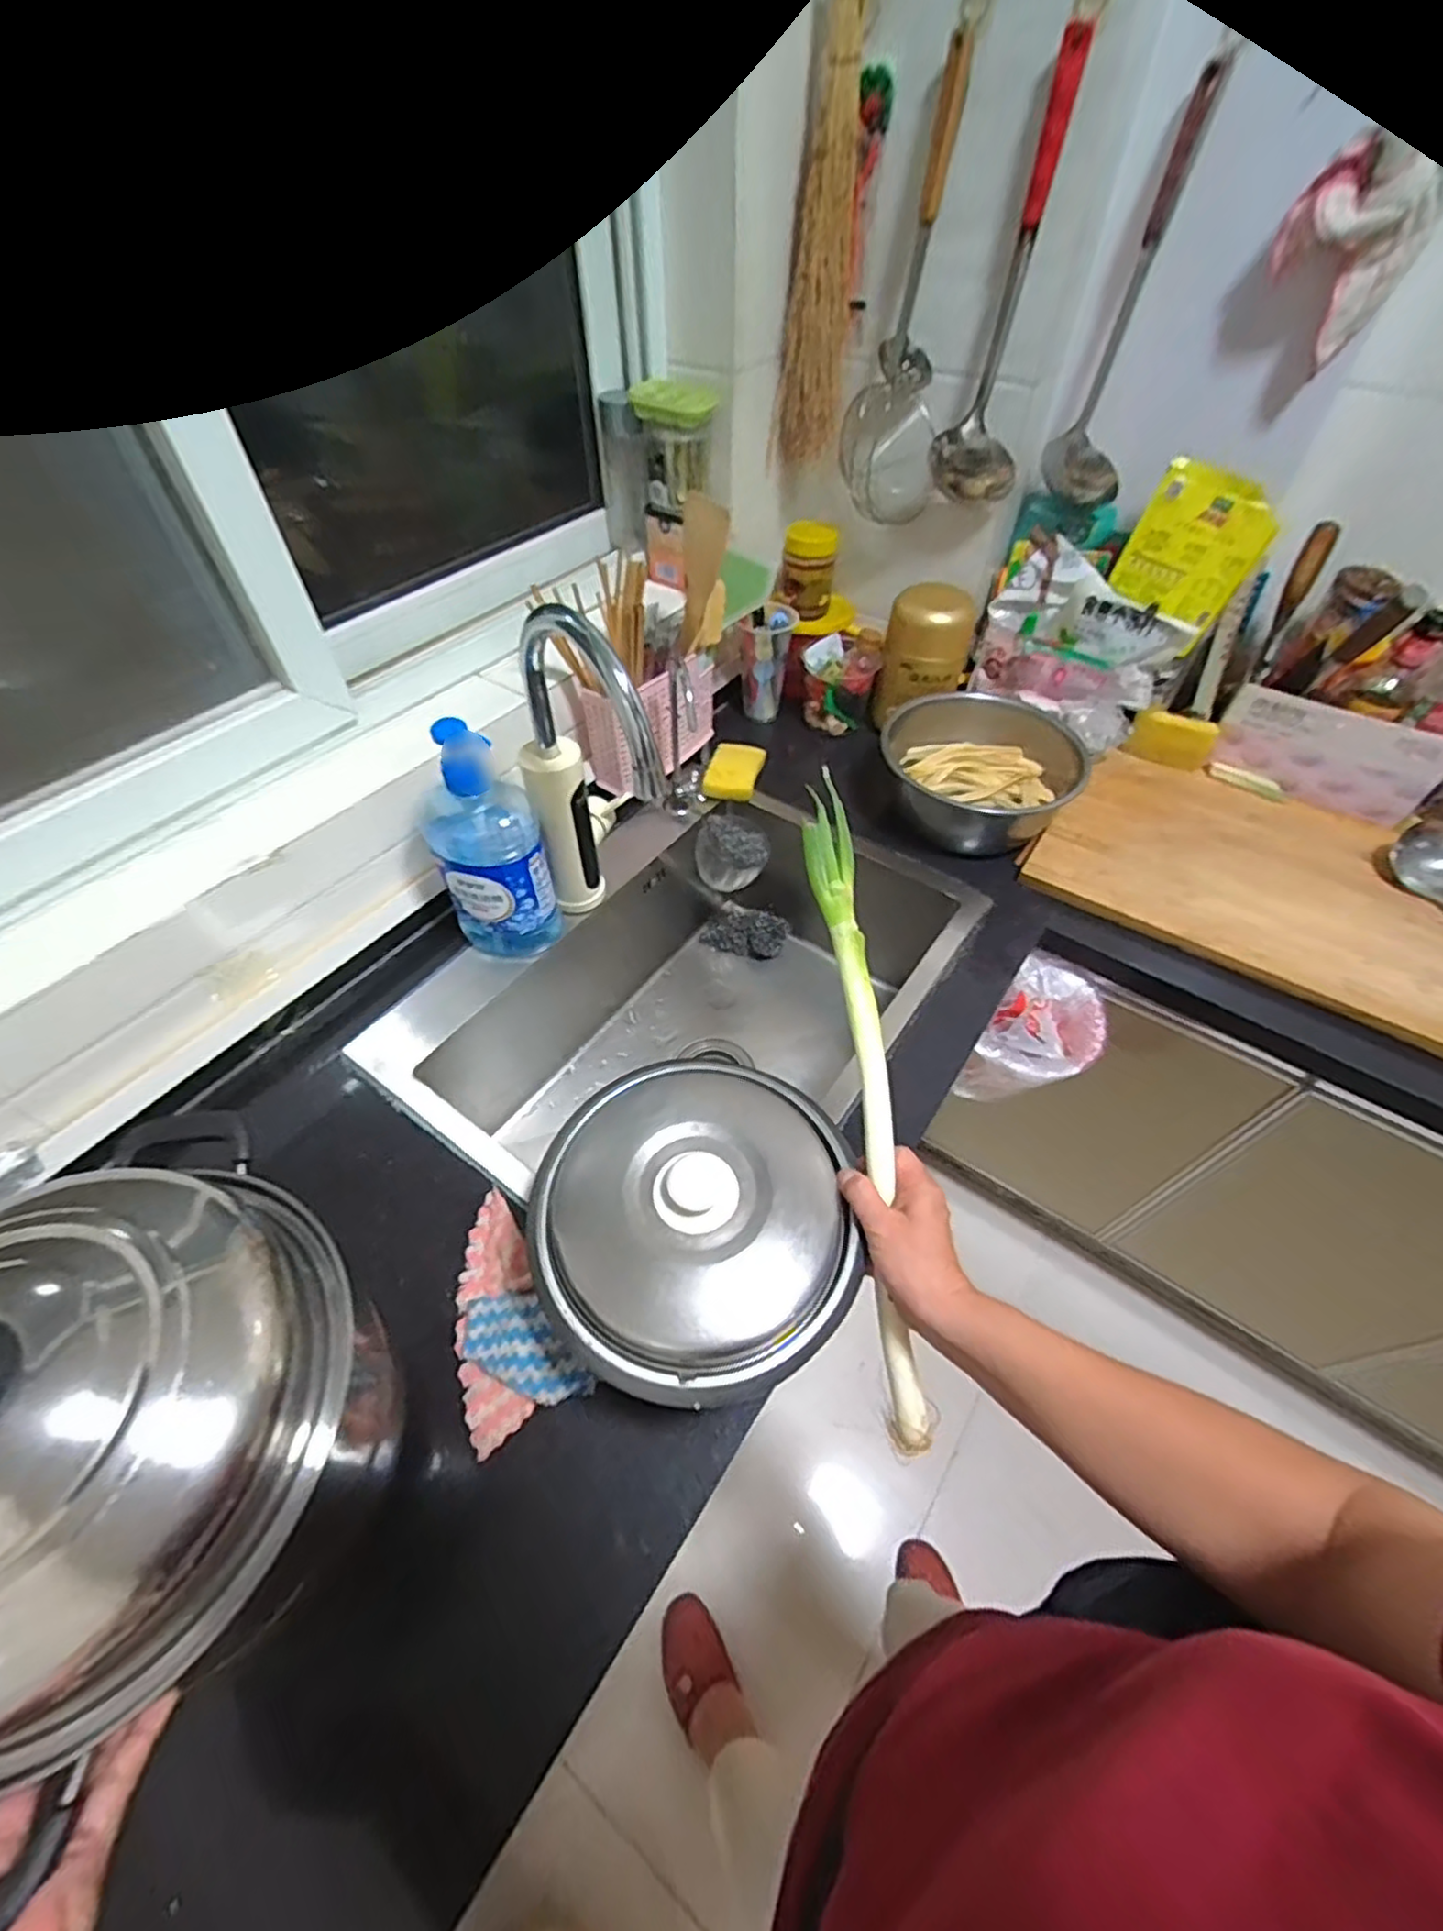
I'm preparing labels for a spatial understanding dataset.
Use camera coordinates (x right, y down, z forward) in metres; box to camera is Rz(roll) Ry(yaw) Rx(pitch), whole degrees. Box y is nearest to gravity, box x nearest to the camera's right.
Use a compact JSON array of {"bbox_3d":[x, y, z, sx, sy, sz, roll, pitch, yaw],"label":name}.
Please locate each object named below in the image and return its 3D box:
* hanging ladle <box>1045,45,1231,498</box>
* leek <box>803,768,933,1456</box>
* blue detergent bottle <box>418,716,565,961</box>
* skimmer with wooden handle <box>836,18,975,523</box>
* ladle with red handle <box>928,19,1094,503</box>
[{"bbox_3d":[0.458,-0.712,0.787,0.090,0.354,0.094,15,53,11],"label":"hanging ladle"},{"bbox_3d":[0.106,0.079,0.542,0.039,0.033,0.506,-4,74,-4],"label":"leek"},{"bbox_3d":[-0.231,-0.110,0.716,0.112,0.269,0.079,-21,55,-17],"label":"blue detergent bottle"},{"bbox_3d":[0.203,-0.712,0.808,0.101,0.366,0.096,-9,52,-8],"label":"skimmer with wooden handle"},{"bbox_3d":[0.311,-0.694,0.777,0.099,0.325,0.082,15,53,11],"label":"ladle with red handle"}]

